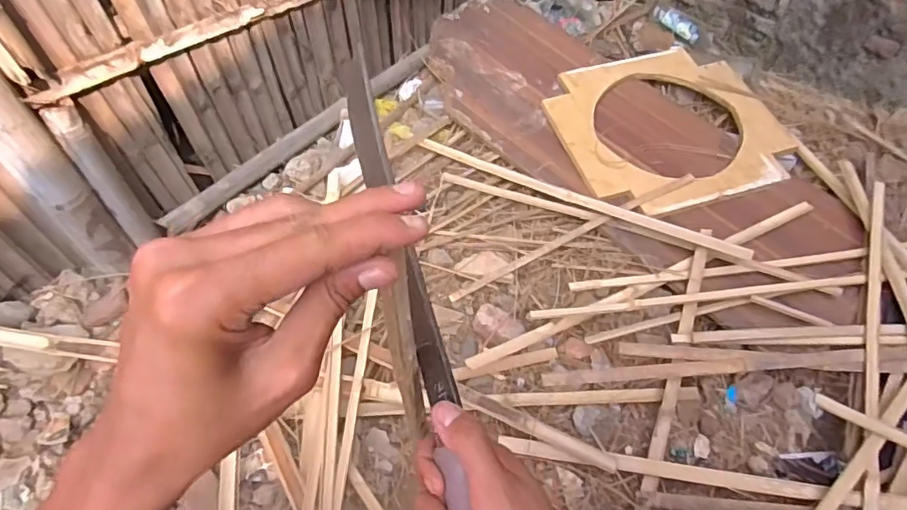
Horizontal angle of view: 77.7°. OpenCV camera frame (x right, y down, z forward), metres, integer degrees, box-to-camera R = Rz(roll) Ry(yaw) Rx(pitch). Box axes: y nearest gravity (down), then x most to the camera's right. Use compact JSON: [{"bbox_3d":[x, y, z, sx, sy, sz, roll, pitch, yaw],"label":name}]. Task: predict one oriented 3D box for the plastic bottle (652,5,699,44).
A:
[{"bbox_3d":[0.613,-0.643,1.555,0.044,0.046,0.145,-32,62,-24],"label":"plastic bottle"}]

